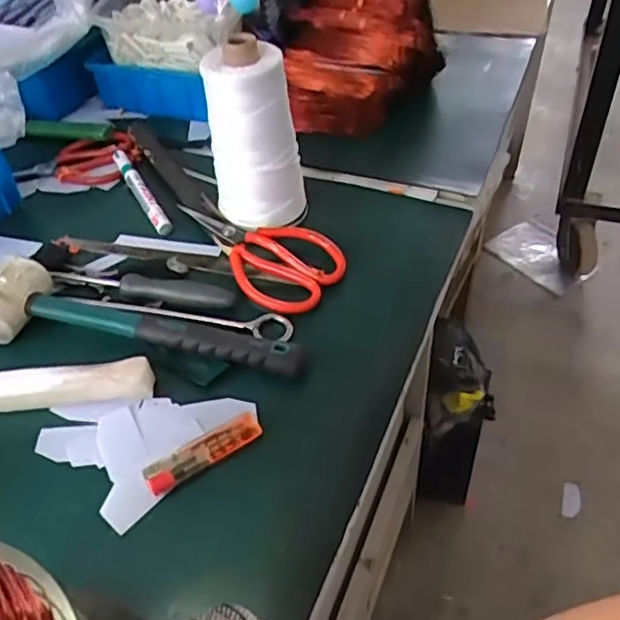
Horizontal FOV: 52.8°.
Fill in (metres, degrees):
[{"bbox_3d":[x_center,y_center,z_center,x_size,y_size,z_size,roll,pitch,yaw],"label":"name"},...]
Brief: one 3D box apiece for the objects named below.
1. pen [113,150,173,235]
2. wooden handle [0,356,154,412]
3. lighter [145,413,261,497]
[{"bbox_3d":[-0.176,-0.127,0.646,0.017,0.016,0.146,-24,48,-17],"label":"pen"},{"bbox_3d":[-0.267,0.068,0.476,0.290,0.032,0.028,-6,45,0],"label":"wooden handle"},{"bbox_3d":[-0.074,0.100,0.440,0.085,0.010,0.021,-26,49,-19],"label":"lighter"}]

